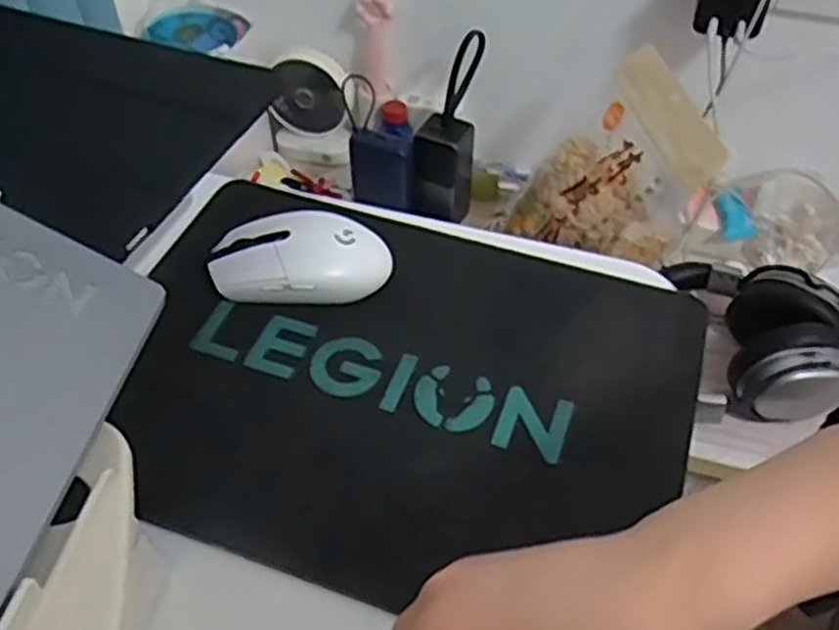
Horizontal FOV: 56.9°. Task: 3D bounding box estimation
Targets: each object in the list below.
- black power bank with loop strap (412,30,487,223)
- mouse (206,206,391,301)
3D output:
[{"bbox_3d":[0.029,-0.193,0.836,0.063,0.169,0.070,8,49,6],"label":"black power bank with loop strap"},{"bbox_3d":[-0.074,-0.032,0.488,0.112,0.041,0.058,-2,50,-2],"label":"mouse"}]

